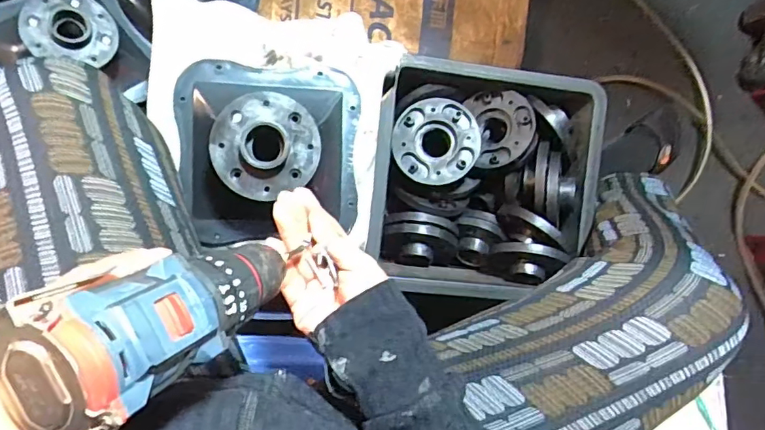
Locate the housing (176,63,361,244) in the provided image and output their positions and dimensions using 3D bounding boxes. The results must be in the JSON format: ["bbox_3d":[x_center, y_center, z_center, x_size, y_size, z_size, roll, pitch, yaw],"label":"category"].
[{"bbox_3d":[-0.109,-0.067,0.503,0.175,0.090,0.168,1,93,-9],"label":"housing"}]

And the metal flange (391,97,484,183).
[{"bbox_3d":[0.062,-0.081,0.595,0.095,0.036,0.095,-1,84,6],"label":"metal flange"}]

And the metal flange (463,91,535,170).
[{"bbox_3d":[0.142,-0.099,0.610,0.074,0.037,0.094,-18,69,20],"label":"metal flange"}]

